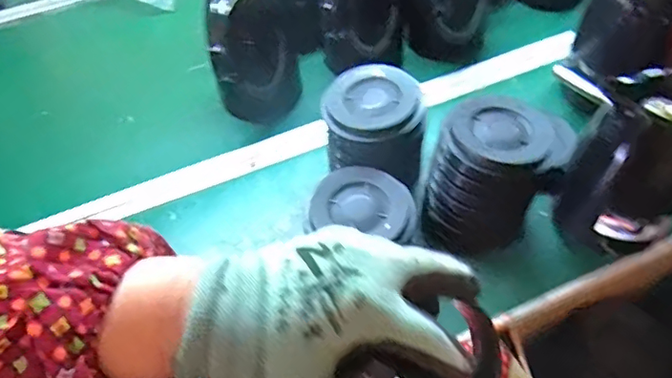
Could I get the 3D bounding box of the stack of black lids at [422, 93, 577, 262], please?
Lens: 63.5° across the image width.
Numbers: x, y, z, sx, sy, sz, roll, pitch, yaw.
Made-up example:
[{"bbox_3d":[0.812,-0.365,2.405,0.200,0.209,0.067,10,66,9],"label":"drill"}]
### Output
[{"bbox_3d":[0.177,-0.016,0.632,0.130,0.142,0.118,22,57,21],"label":"stack of black lids"}]

